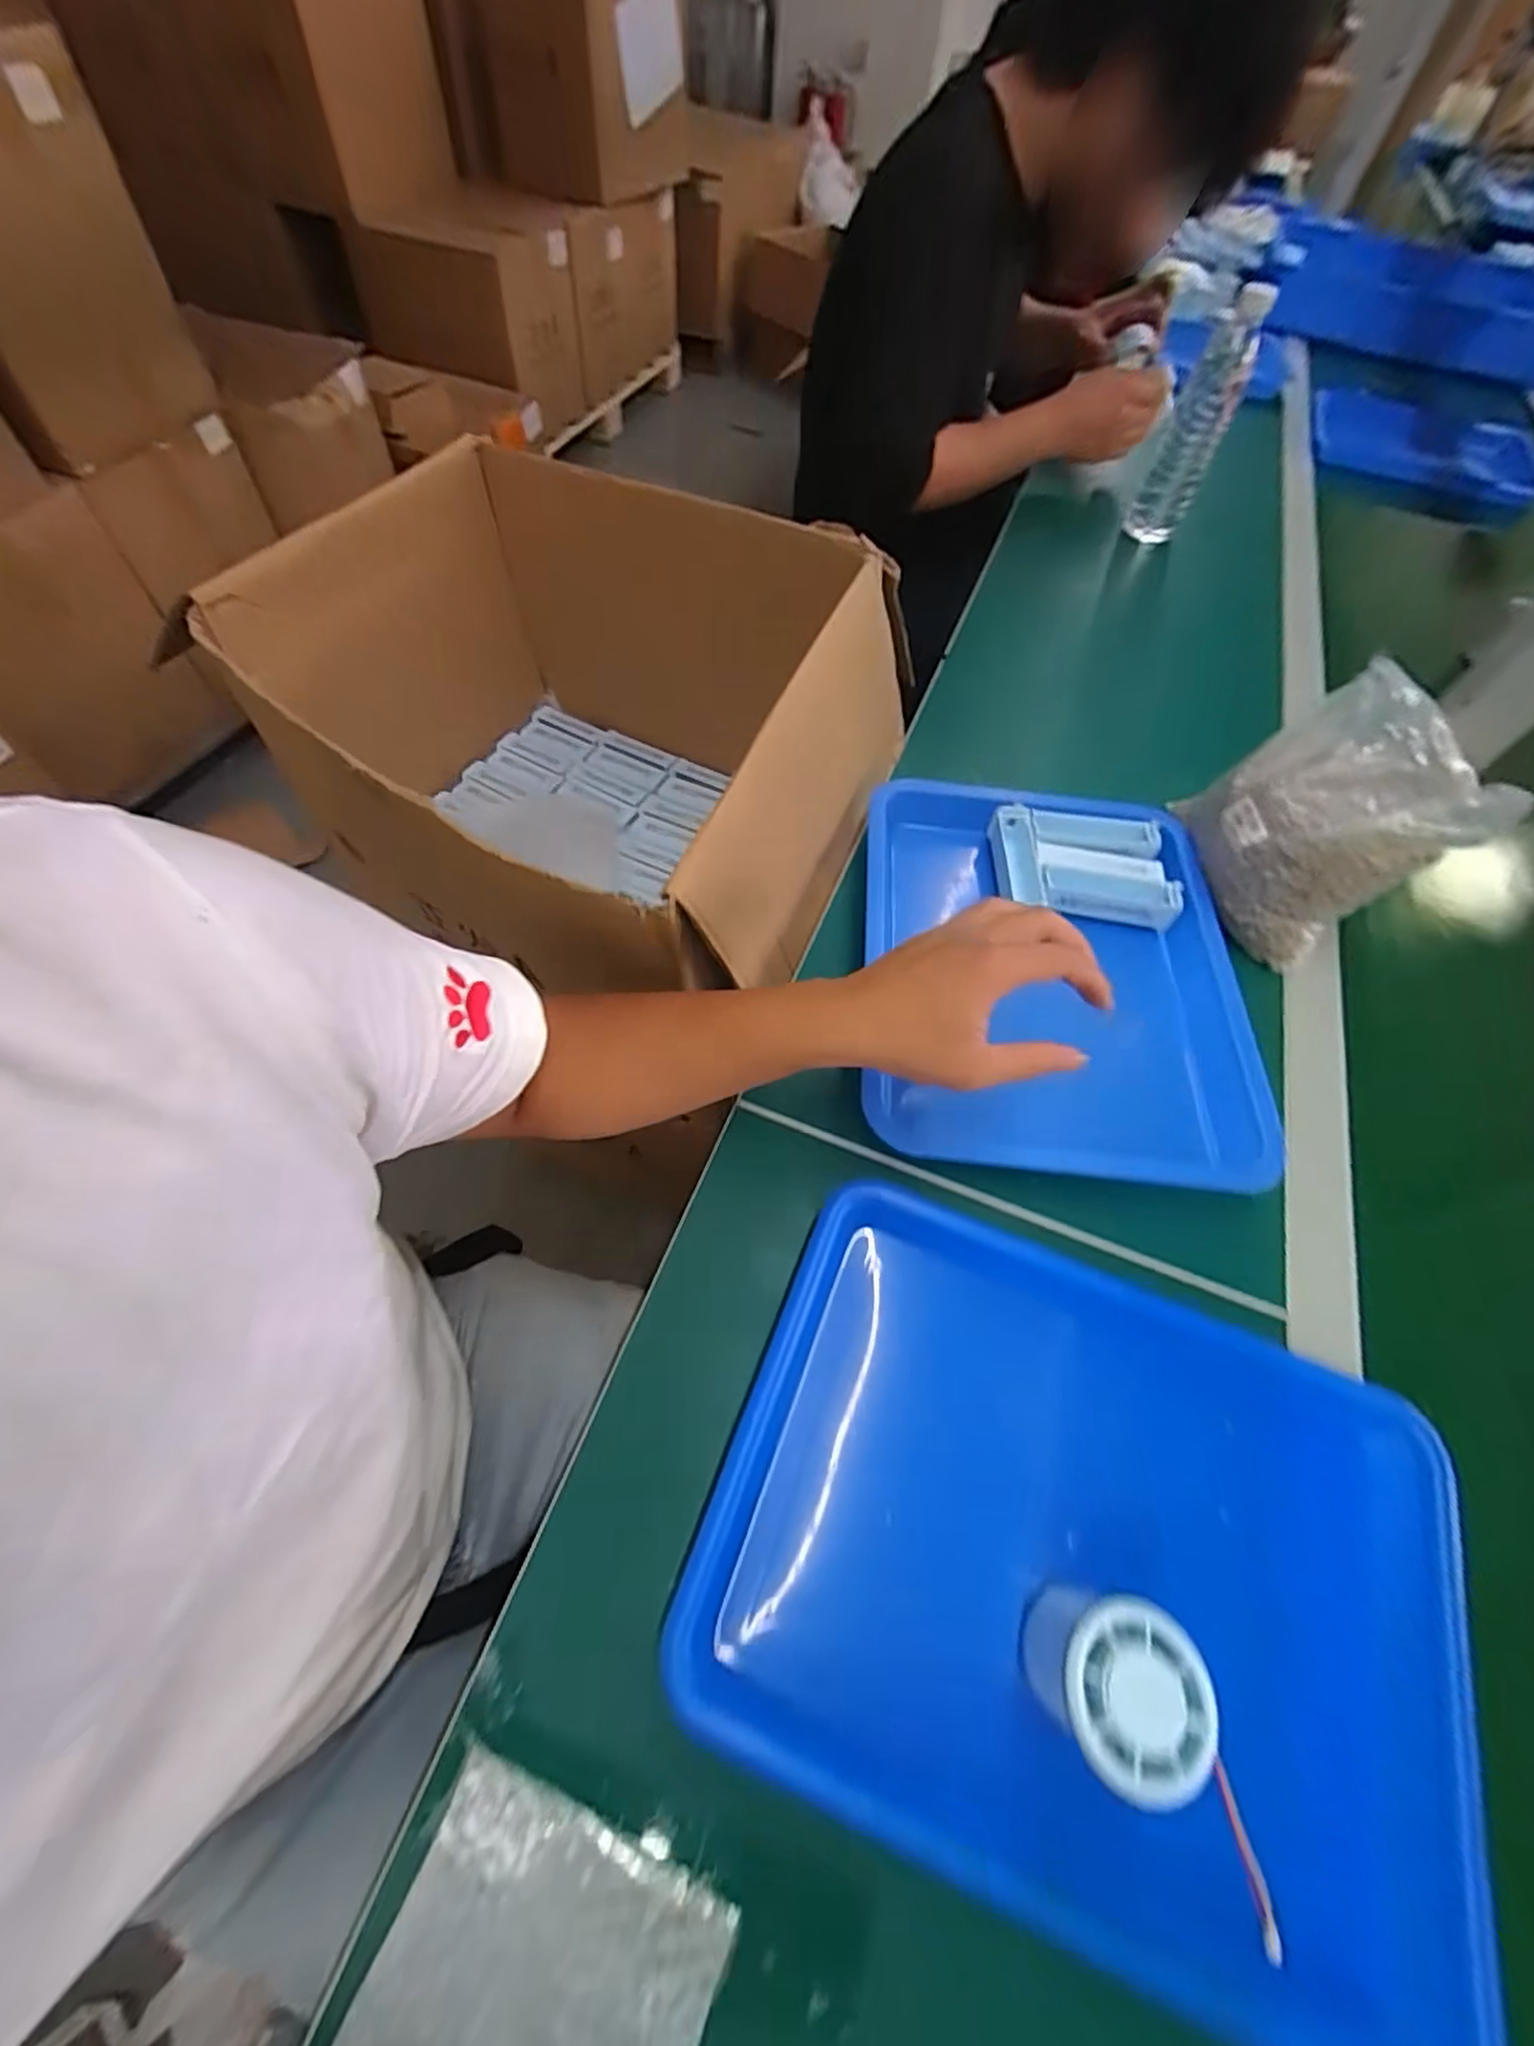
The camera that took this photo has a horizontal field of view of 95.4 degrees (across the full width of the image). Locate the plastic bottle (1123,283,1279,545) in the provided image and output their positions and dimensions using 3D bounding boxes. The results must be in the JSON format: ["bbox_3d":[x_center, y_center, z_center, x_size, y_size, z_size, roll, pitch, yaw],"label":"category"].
[{"bbox_3d":[0.499,-0.696,0.811,0.066,0.204,0.077,23,60,8],"label":"plastic bottle"}]

